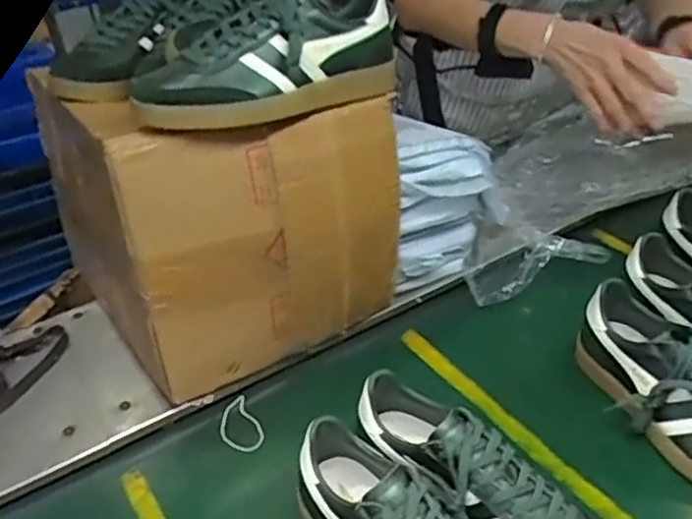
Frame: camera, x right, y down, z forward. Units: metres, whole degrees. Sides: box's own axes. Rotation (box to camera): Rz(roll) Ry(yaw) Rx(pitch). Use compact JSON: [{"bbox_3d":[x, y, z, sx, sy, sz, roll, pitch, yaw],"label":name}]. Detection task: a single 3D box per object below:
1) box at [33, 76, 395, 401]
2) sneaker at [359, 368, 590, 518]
[{"bbox_3d":[-0.157,-0.079,0.794,0.319,0.276,0.319,-24,39,-25],"label":"box"},{"bbox_3d":[0.121,0.196,0.597,0.084,0.090,0.271,-31,42,-33],"label":"sneaker"}]

